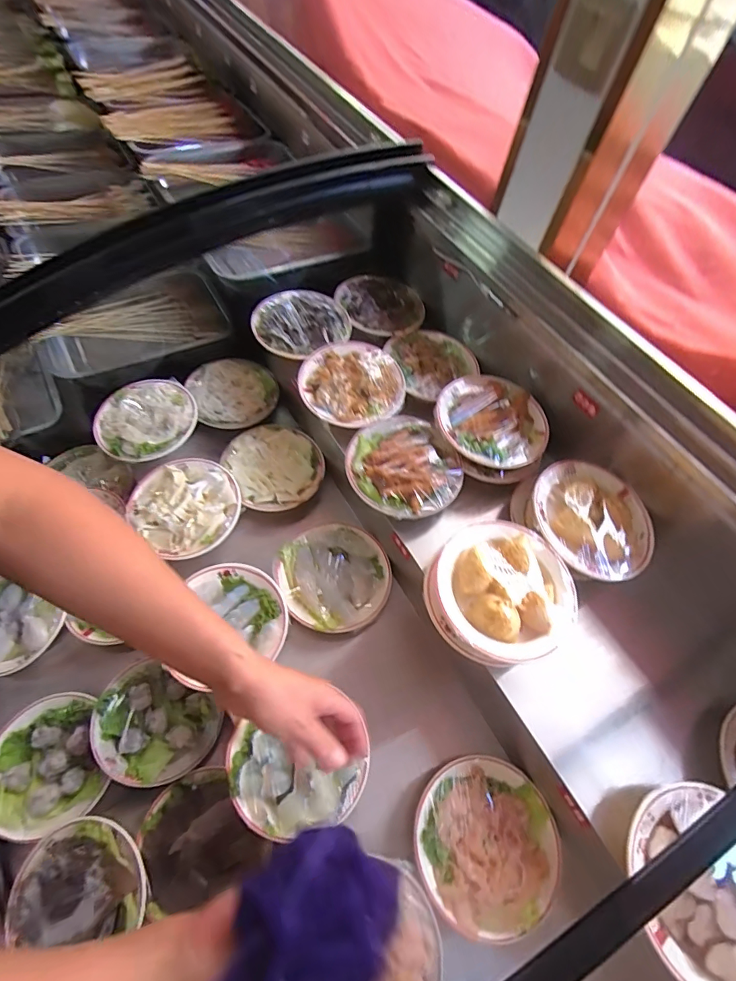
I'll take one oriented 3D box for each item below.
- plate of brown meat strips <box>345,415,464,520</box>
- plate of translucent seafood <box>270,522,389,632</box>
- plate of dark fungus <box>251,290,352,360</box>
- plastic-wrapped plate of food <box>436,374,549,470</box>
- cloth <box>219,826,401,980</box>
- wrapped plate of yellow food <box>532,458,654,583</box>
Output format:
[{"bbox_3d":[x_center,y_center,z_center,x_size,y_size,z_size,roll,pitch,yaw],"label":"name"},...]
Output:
[{"bbox_3d":[0.048,-0.035,0.584,0.137,0.028,0.147,-28,66,-22],"label":"plate of brown meat strips"},{"bbox_3d":[-0.044,0.115,0.607,0.147,0.017,0.144,4,58,-6],"label":"plate of translucent seafood"},{"bbox_3d":[-0.106,-0.269,0.707,0.141,0.020,0.145,4,58,-6],"label":"plate of dark fungus"},{"bbox_3d":[0.168,-0.094,0.607,0.146,0.038,0.140,4,58,-6],"label":"plastic-wrapped plate of food"},{"bbox_3d":[-0.035,0.297,0.306,0.101,0.034,0.102,20,61,8],"label":"cloth"},{"bbox_3d":[0.272,0.030,0.537,0.146,0.038,0.146,4,58,-6],"label":"wrapped plate of yellow food"}]

